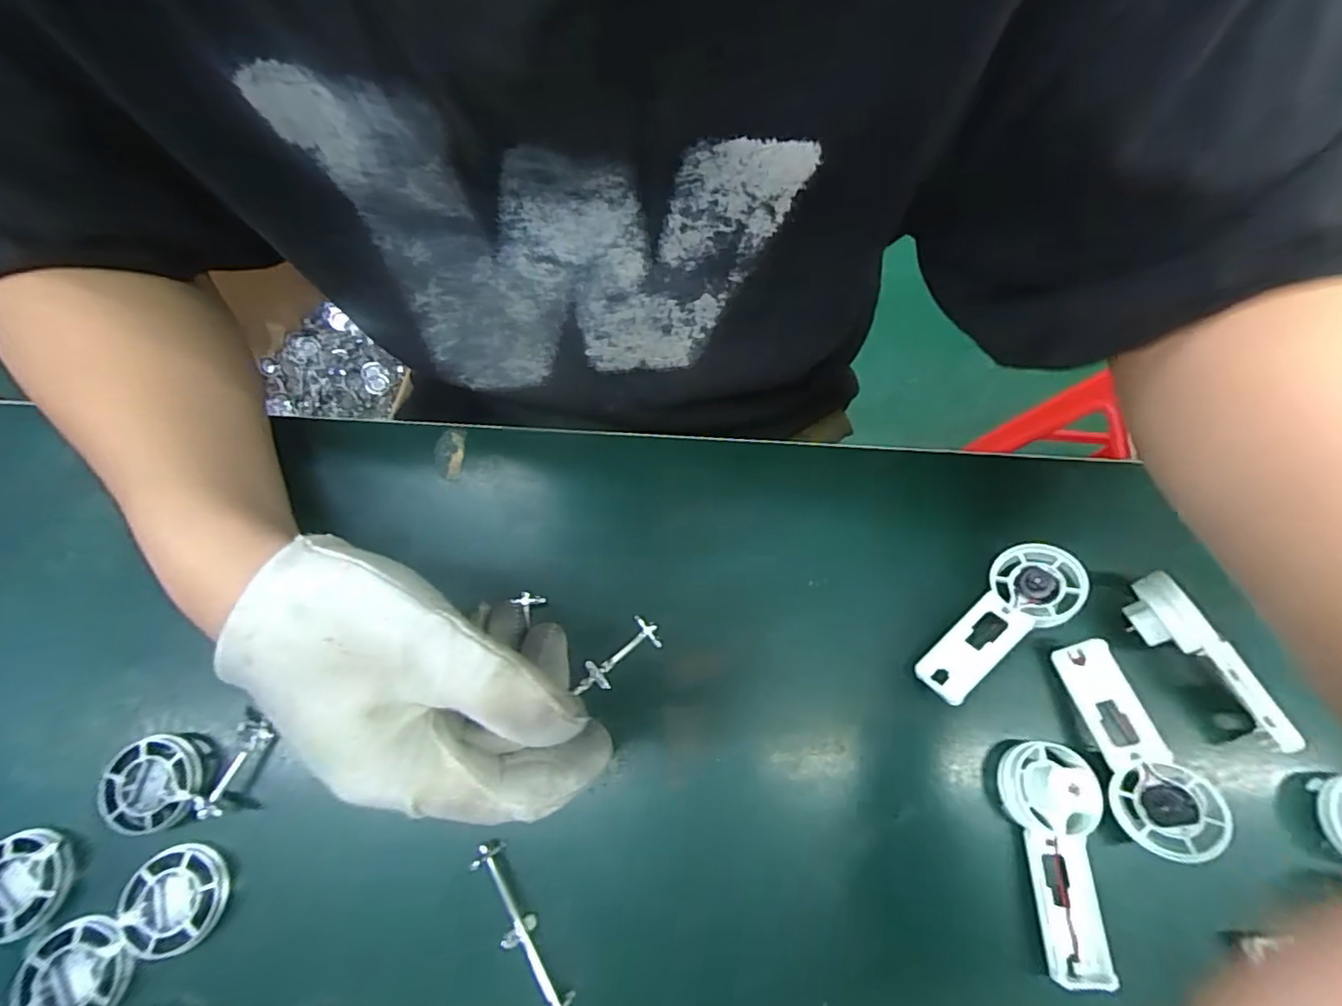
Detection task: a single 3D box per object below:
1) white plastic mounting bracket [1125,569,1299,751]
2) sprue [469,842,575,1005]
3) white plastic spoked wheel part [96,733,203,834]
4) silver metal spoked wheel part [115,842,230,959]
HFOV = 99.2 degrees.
[{"bbox_3d":[0.264,0.076,0.276,0.021,0.039,0.094,-40,77,-13],"label":"white plastic mounting bracket"},{"bbox_3d":[-0.062,0.176,0.235,0.015,0.013,0.071,-28,75,-10],"label":"sprue"},{"bbox_3d":[-0.229,0.123,0.251,0.037,0.013,0.037,1,72,-2],"label":"white plastic spoked wheel part"},{"bbox_3d":[-0.209,0.168,0.241,0.040,0.009,0.039,22,73,5],"label":"silver metal spoked wheel part"}]

